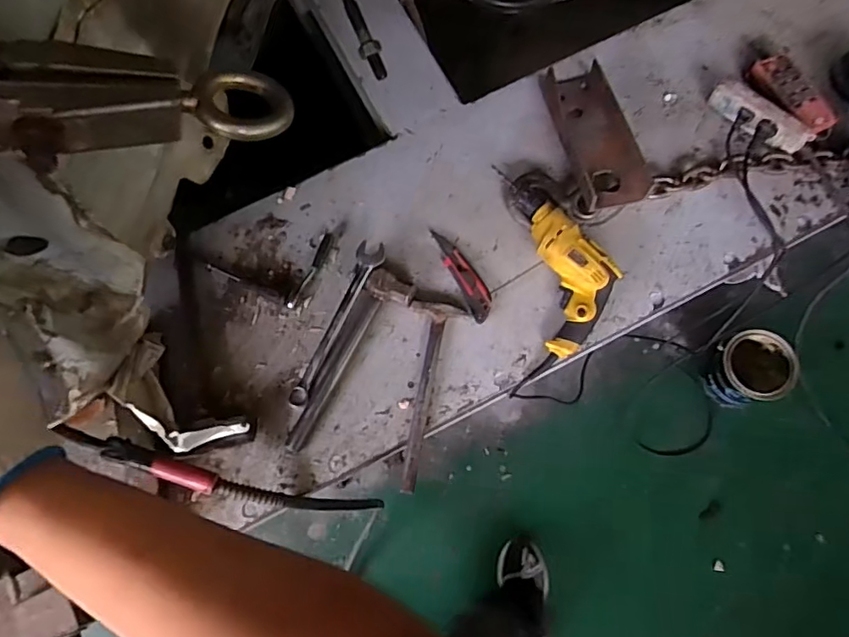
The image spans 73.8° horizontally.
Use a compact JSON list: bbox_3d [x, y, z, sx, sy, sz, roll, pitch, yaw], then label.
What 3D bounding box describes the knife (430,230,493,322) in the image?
[{"bbox_3d":[0.064,-0.078,0.953,0.041,0.020,0.178,-26,75,-6],"label":"knife"}]

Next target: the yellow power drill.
[{"bbox_3d":[0.233,-0.113,0.934,0.143,0.065,0.340,-11,74,-2],"label":"yellow power drill"}]

